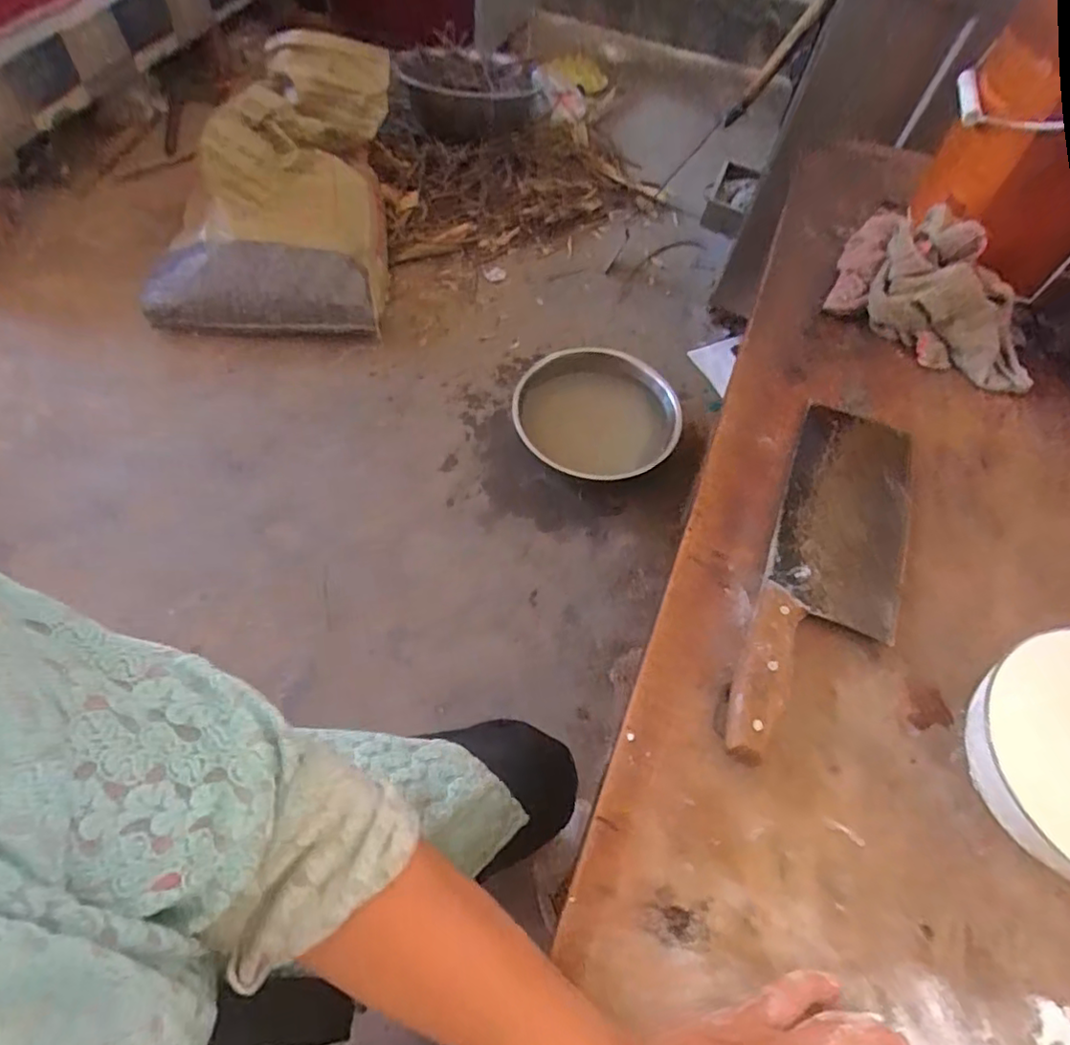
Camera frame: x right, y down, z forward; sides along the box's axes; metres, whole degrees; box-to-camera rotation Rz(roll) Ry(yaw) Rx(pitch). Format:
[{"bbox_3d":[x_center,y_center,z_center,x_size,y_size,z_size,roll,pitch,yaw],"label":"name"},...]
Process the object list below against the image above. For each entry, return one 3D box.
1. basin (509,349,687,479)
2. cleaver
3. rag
[{"bbox_3d":[0.110,-0.213,1.204,0.284,0.120,0.314,-30,67,-21],"label":"basin"},{"bbox_3d":[0.218,0.033,0.447,0.090,0.021,0.311,23,61,9],"label":"cleaver"},{"bbox_3d":[0.383,-0.222,0.566,0.192,0.085,0.133,33,63,15],"label":"rag"}]

